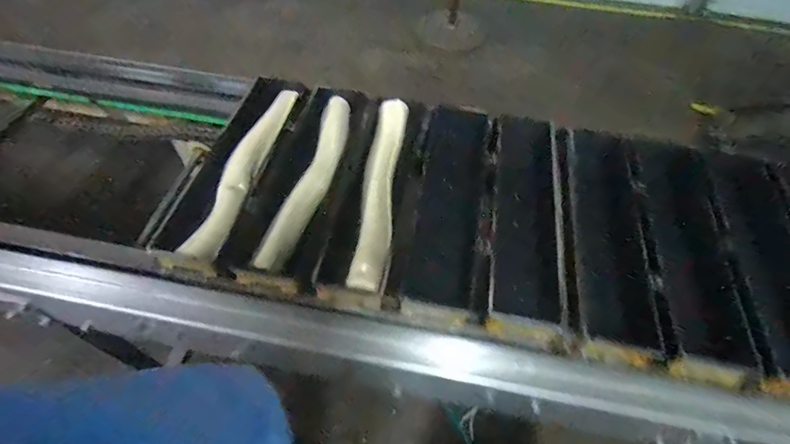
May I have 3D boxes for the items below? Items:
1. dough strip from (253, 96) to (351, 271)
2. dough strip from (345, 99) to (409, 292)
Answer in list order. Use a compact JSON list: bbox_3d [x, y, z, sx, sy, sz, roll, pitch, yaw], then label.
[{"bbox_3d":[-0.126,-0.075,0.644,0.059,0.041,0.349,11,56,5],"label":"dough strip"},{"bbox_3d":[-0.022,-0.055,0.626,0.053,0.031,0.353,6,56,2],"label":"dough strip"}]

